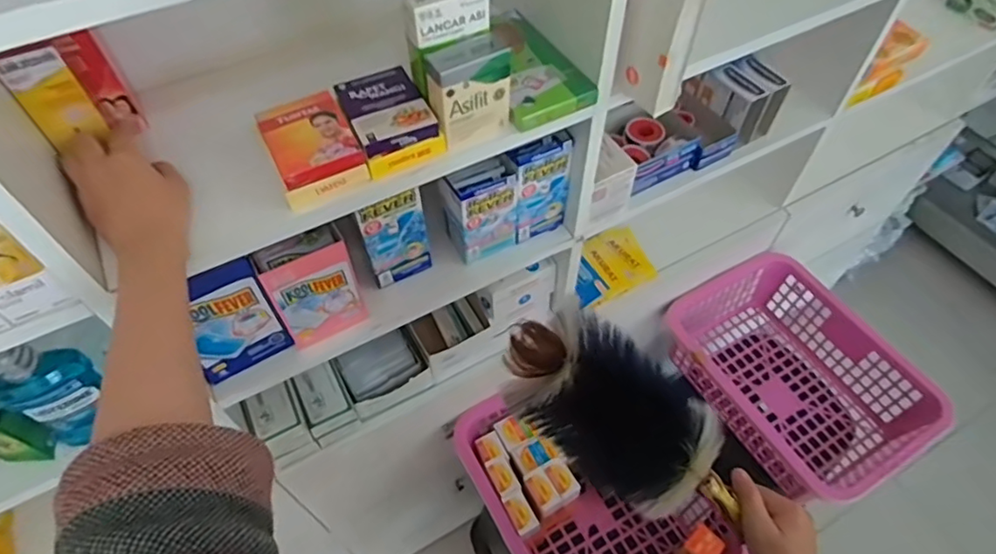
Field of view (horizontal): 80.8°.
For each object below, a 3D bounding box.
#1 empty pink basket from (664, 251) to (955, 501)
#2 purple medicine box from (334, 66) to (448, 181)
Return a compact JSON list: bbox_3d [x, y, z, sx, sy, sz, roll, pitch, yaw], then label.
[{"bbox_3d":[0.520,0.179,1.069,0.303,0.157,0.409,-27,58,-18],"label":"empty pink basket"},{"bbox_3d":[-0.103,-0.149,0.554,0.072,0.040,0.093,-22,57,-15],"label":"purple medicine box"}]

